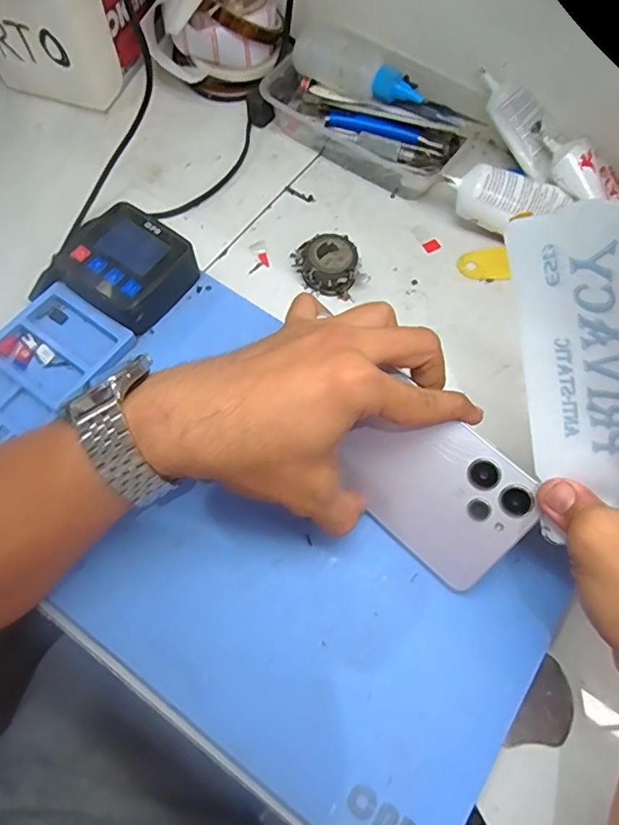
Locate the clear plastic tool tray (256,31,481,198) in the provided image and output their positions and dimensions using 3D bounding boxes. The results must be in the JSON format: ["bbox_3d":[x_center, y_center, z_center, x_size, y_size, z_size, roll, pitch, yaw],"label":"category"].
[{"bbox_3d":[0.052,-0.247,0.430,0.167,0.059,0.088,33,70,12],"label":"clear plastic tool tray"}]

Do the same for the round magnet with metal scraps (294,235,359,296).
[{"bbox_3d":[0.012,-0.105,0.387,0.042,0.023,0.042,0,66,-1],"label":"round magnet with metal scraps"}]

